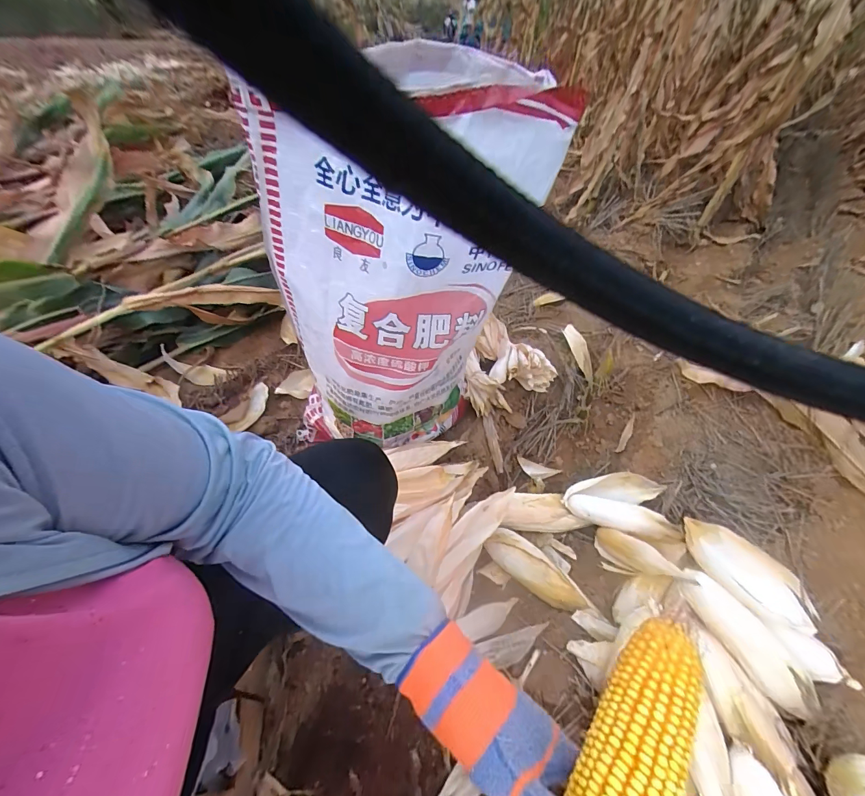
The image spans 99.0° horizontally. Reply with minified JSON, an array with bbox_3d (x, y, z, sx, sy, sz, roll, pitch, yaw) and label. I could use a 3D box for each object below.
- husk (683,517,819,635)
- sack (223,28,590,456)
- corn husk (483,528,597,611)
[{"bbox_3d":[0.588,0.323,0.700,0.096,0.051,0.225,-28,55,-29],"label":"husk"},{"bbox_3d":[-0.092,-0.193,0.693,0.379,0.584,0.257,1,46,-6],"label":"sack"},{"bbox_3d":[0.216,0.355,0.764,0.223,0.048,0.076,38,53,27],"label":"corn husk"}]

